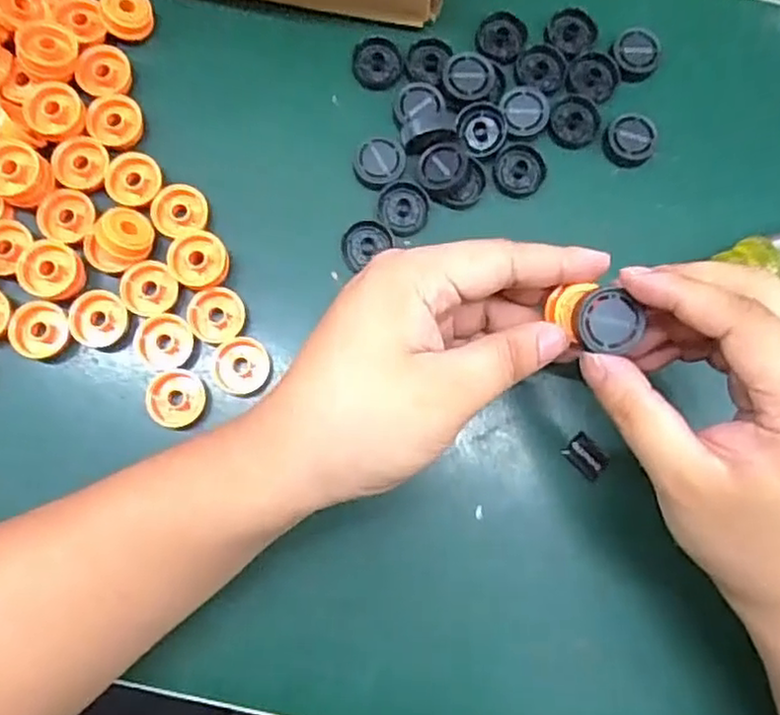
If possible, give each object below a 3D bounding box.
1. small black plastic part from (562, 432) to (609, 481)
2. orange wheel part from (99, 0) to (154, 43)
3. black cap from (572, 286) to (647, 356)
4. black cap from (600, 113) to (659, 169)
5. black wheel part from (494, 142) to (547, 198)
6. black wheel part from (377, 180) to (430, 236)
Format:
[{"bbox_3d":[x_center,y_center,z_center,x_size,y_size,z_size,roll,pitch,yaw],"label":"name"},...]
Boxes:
[{"bbox_3d":[0.093,0.047,0.328,0.014,0.004,0.020,-43,84,-9],"label":"small black plastic part"},{"bbox_3d":[-0.128,-0.168,0.339,0.022,0.008,0.025,-5,80,-3],"label":"orange wheel part"},{"bbox_3d":[0.081,-0.014,0.260,0.023,0.008,0.023,0,85,-3],"label":"black cap"},{"bbox_3d":[0.121,-0.109,0.349,0.024,0.010,0.025,0,79,-2],"label":"black cap"},{"bbox_3d":[0.064,-0.092,0.346,0.026,0.006,0.025,8,79,-1],"label":"black wheel part"},{"bbox_3d":[0.007,-0.071,0.337,0.024,0.006,0.025,0,79,-2],"label":"black wheel part"}]

